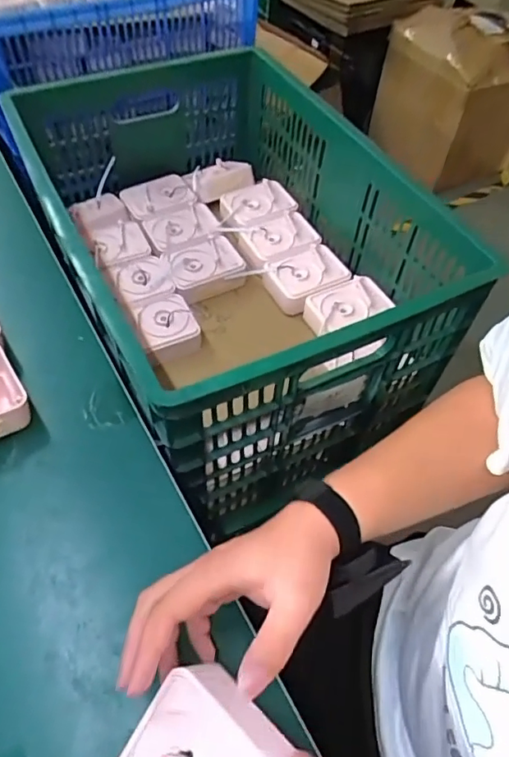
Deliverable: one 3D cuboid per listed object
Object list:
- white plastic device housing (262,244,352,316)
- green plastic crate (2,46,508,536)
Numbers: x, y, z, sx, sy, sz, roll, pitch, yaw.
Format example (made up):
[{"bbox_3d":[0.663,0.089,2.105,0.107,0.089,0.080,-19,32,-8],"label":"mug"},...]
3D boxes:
[{"bbox_3d":[0.089,-0.169,0.879,0.127,0.048,0.095,-24,59,-20],"label":"white plastic device housing"},{"bbox_3d":[-0.061,-0.202,0.879,0.467,0.365,0.718,-20,58,-17],"label":"green plastic crate"}]

